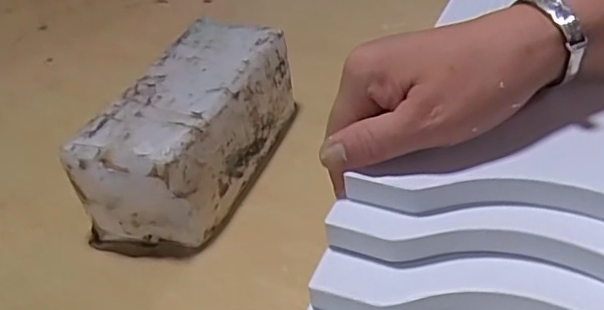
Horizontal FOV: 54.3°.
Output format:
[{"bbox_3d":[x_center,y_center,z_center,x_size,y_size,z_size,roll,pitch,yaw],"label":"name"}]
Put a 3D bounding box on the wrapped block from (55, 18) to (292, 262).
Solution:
[{"bbox_3d":[-0.096,-0.021,0.520,0.105,0.102,0.212,9,43,20],"label":"wrapped block"}]

